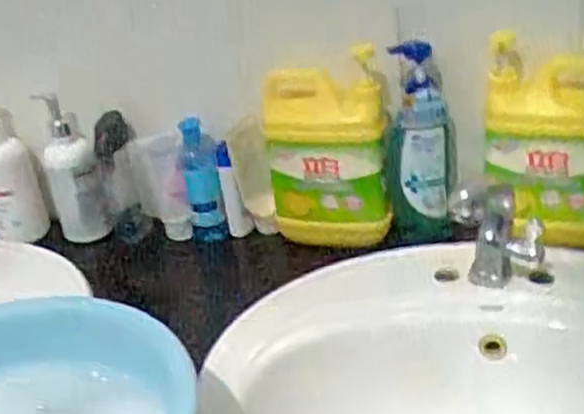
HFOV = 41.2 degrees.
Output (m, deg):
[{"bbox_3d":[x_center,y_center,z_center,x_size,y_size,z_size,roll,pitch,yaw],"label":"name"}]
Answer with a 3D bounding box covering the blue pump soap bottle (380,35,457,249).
[{"bbox_3d":[0.145,-0.073,0.886,0.079,0.228,0.046,-3,29,9],"label":"blue pump soap bottle"}]

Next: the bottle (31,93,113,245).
[{"bbox_3d":[-0.299,-0.045,1.048,0.063,0.194,0.067,-20,31,-21],"label":"bottle"}]

